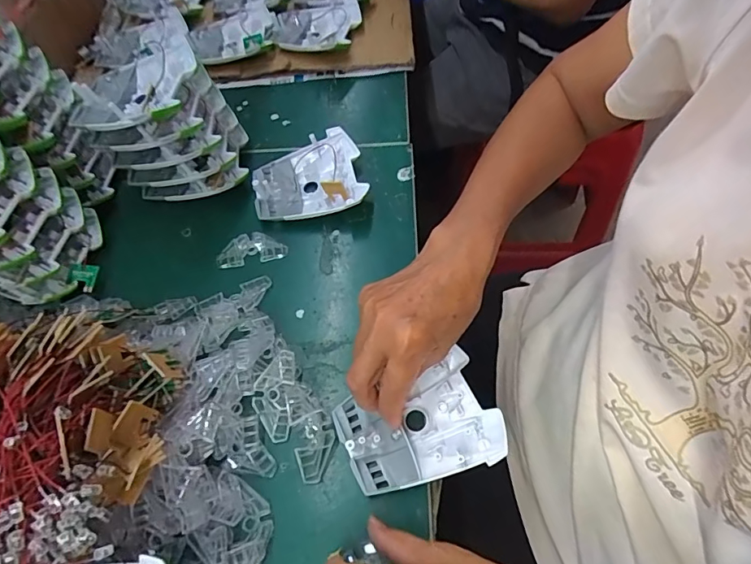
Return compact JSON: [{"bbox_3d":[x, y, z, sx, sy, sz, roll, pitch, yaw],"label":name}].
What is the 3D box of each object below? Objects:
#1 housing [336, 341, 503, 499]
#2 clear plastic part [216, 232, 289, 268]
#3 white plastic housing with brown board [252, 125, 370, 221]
[{"bbox_3d":[0.032,0.105,0.335,0.108,0.020,0.079,-21,60,-9],"label":"housing"},{"bbox_3d":[-0.119,-0.033,0.442,0.066,0.007,0.030,-8,59,-1],"label":"clear plastic part"},{"bbox_3d":[-0.066,-0.100,0.463,0.110,0.029,0.090,-20,60,-8],"label":"white plastic housing with brown board"}]

